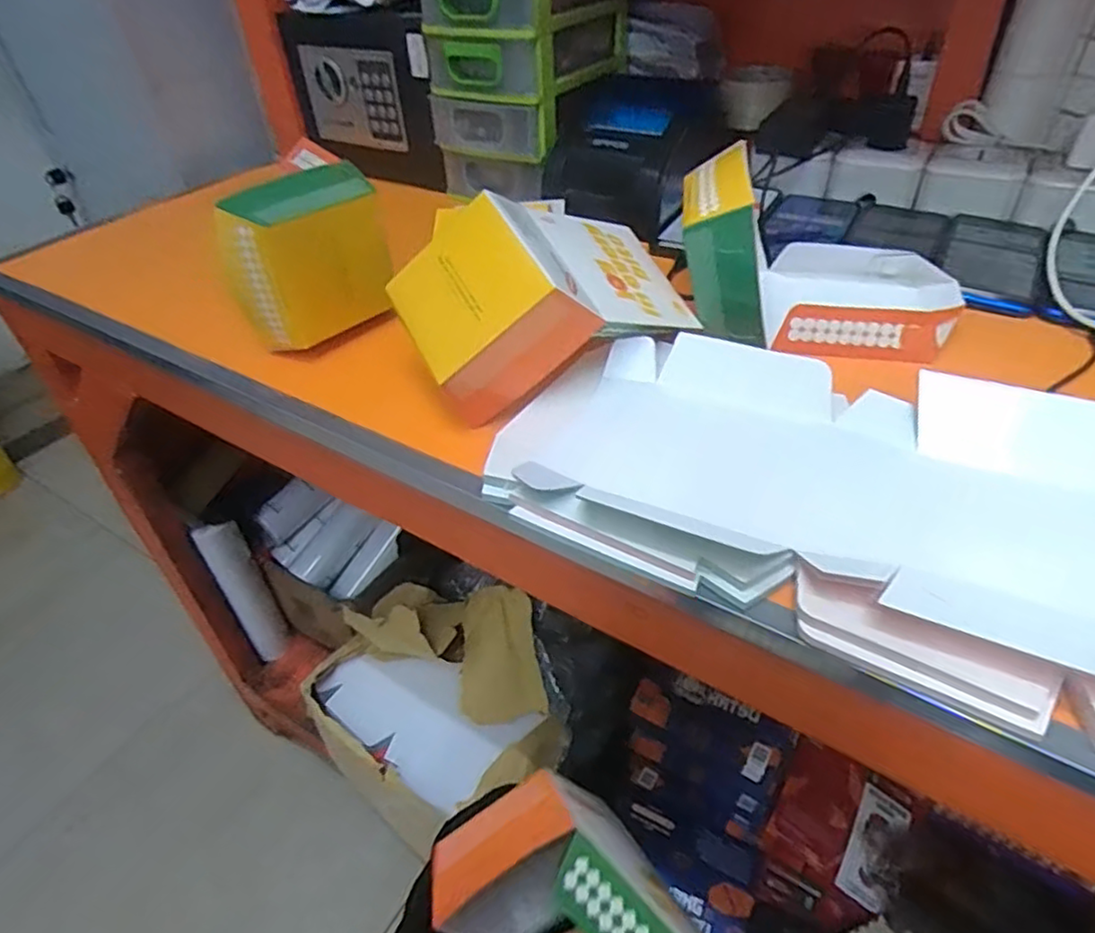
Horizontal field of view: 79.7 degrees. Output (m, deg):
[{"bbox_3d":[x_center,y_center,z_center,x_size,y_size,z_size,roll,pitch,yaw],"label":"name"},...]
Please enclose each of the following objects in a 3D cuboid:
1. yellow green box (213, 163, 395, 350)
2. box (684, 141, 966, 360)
[{"bbox_3d":[-0.177,-0.151,0.483,0.050,0.102,0.120,26,51,30],"label":"yellow green box"},{"bbox_3d":[0.194,-0.149,0.461,0.181,0.115,0.116,10,44,15],"label":"box"}]

